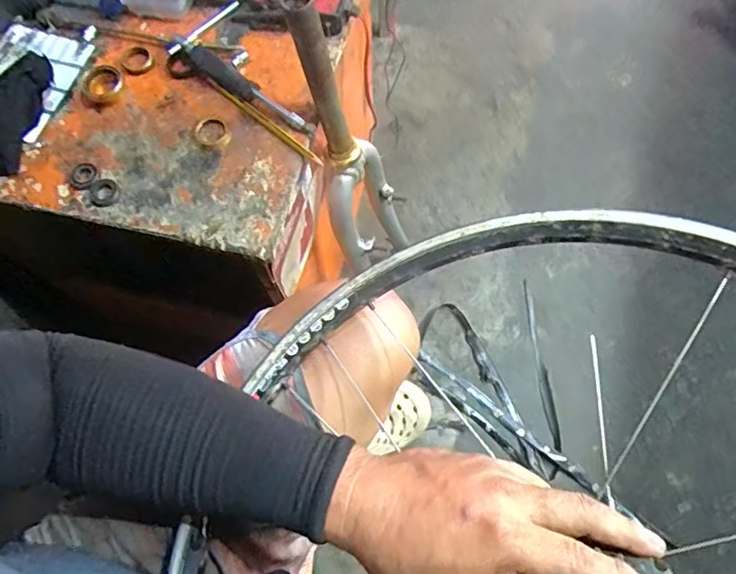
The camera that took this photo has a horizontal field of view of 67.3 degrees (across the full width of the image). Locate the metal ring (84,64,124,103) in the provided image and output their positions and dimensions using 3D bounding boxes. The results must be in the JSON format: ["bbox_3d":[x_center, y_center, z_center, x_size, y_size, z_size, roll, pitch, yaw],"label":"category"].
[{"bbox_3d":[-0.288,-0.222,0.600,0.043,0.010,0.048,-33,72,-10],"label":"metal ring"}]

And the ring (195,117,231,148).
[{"bbox_3d":[-0.166,-0.165,0.590,0.035,0.009,0.040,-23,71,-7],"label":"ring"}]

